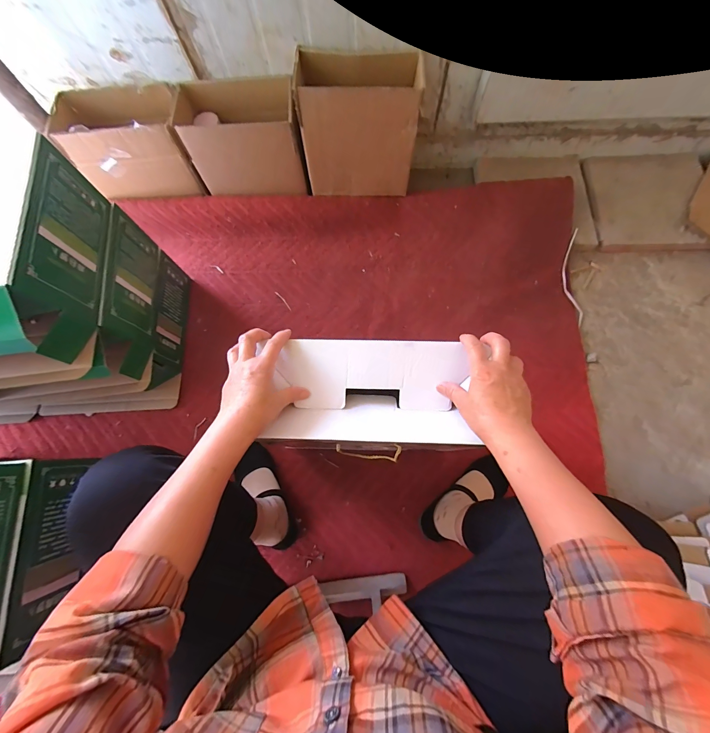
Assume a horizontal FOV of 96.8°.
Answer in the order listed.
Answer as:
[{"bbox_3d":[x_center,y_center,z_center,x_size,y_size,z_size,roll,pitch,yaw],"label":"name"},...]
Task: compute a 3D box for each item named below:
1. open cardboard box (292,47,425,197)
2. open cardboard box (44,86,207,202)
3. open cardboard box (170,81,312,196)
[{"bbox_3d":[0.009,-0.572,0.782,0.266,0.261,0.150,2,75,2],"label":"open cardboard box"},{"bbox_3d":[-0.553,-0.555,0.801,0.287,0.172,0.178,-3,75,1],"label":"open cardboard box"},{"bbox_3d":[-0.267,-0.554,0.792,0.281,0.197,0.141,0,75,2],"label":"open cardboard box"}]

